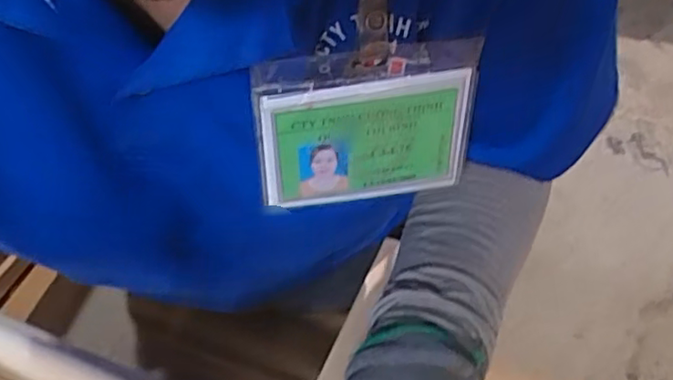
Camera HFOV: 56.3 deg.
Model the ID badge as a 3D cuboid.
[{"bbox_3d":[0.013,-0.027,0.290,0.098,0.081,0.004,-8,40,-10],"label":"ID badge"}]

